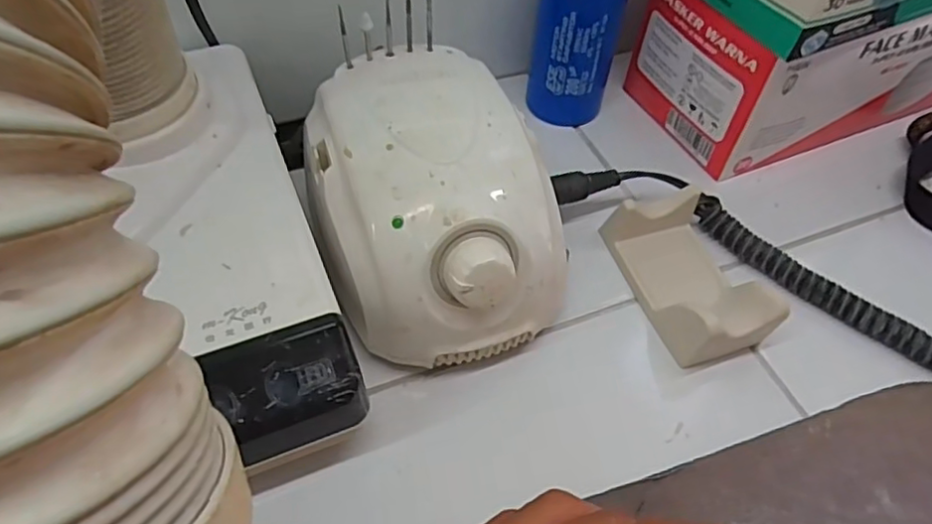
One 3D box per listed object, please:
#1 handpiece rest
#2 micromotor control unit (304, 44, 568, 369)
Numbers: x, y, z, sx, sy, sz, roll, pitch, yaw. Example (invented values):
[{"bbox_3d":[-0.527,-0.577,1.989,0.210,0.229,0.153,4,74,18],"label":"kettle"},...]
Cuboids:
[{"bbox_3d":[0.110,0.005,0.308,0.048,0.034,0.093,-12,53,-12],"label":"handpiece rest"},{"bbox_3d":[-0.016,-0.026,0.295,0.109,0.085,0.137,-17,54,-16],"label":"micromotor control unit"}]

